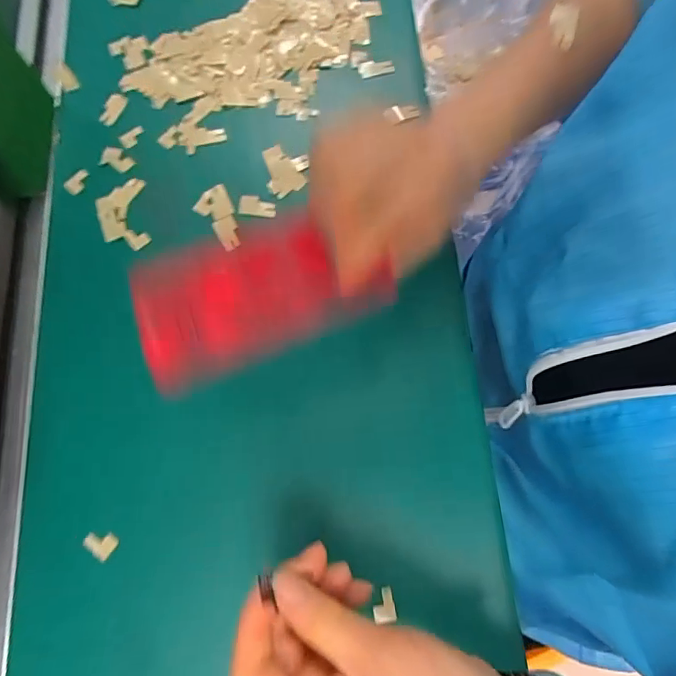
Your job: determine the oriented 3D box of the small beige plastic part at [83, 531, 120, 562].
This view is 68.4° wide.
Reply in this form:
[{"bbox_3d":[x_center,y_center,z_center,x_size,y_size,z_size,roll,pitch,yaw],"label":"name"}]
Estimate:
[{"bbox_3d":[-0.148,0.128,0.311,0.019,0.004,0.016,39,76,11],"label":"small beige plastic part"}]

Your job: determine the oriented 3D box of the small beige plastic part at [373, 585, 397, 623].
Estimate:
[{"bbox_3d":[0.027,0.161,0.300,0.013,0.004,0.018,-12,73,-4],"label":"small beige plastic part"}]

